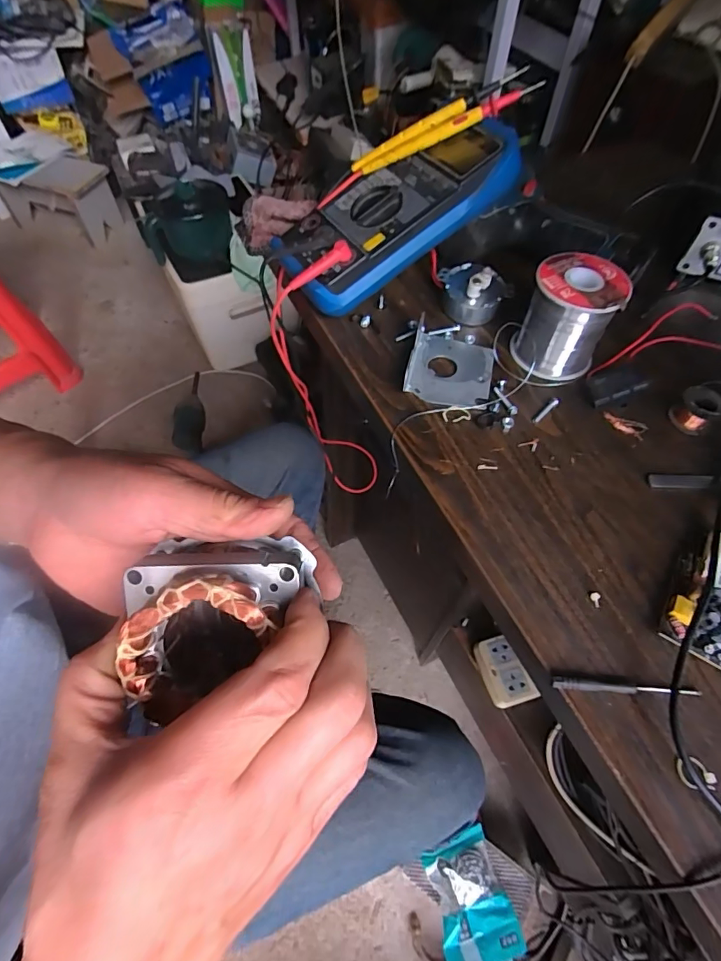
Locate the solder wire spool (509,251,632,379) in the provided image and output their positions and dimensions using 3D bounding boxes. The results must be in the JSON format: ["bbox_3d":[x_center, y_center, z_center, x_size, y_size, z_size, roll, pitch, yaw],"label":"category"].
[{"bbox_3d":[0.150,-0.118,0.348,0.059,0.069,0.059,1,58,-1],"label":"solder wire spool"}]

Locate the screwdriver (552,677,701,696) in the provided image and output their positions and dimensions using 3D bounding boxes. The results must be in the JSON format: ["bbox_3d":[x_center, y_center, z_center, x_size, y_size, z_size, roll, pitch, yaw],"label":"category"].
[{"bbox_3d":[0.137,0.108,0.244,0.075,0.005,0.005,5,58,1],"label":"screwdriver"}]

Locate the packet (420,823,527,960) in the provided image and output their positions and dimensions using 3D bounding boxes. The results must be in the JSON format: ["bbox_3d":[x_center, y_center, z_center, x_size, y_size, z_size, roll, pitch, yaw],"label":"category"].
[{"bbox_3d":[0.156,0.601,0.676,0.112,0.022,0.146,-6,56,-23],"label":"packet"}]

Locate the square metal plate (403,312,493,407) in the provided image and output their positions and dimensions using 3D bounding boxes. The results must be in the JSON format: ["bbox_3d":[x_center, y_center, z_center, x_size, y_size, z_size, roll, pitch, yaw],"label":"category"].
[{"bbox_3d":[0.068,-0.088,0.358,0.062,0.014,0.073,13,59,7],"label":"square metal plate"}]

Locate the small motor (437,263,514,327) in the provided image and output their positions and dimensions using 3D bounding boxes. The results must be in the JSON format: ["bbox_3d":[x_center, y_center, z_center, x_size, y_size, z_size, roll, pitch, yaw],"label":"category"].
[{"bbox_3d":[0.094,-0.157,0.387,0.051,0.039,0.044,-13,60,-10],"label":"small motor"}]

